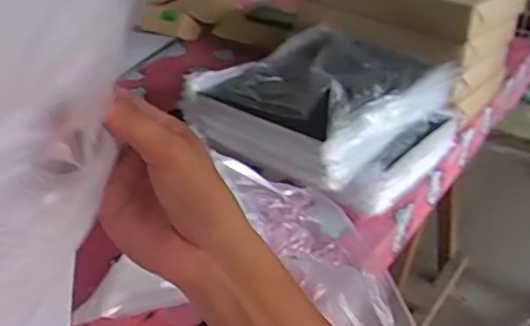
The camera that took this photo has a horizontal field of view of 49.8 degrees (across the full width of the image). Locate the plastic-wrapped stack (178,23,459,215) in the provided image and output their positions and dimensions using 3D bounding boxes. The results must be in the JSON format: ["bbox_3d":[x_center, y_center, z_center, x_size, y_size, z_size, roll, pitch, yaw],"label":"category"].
[{"bbox_3d":[0.118,-0.108,0.971,0.346,0.152,0.390,22,36,29],"label":"plastic-wrapped stack"}]

